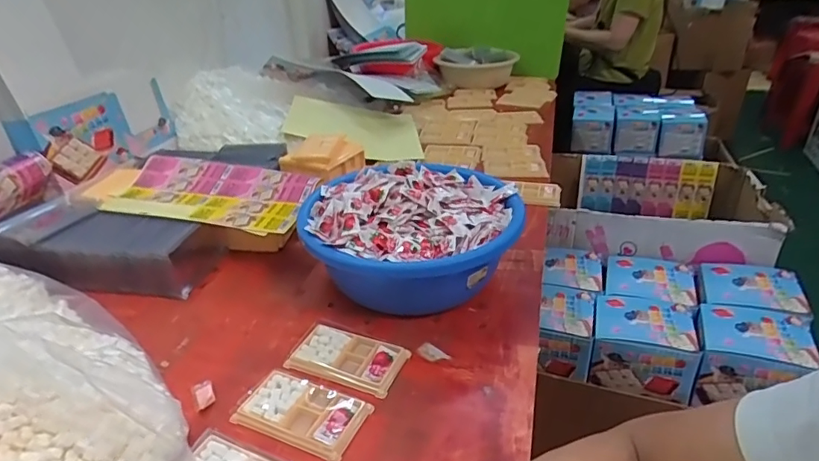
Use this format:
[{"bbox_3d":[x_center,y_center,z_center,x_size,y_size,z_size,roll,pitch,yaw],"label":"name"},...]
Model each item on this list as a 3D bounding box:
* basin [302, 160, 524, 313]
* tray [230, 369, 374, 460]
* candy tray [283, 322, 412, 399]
[{"bbox_3d":[0.002,0.008,0.771,0.314,0.129,0.282,4,30,10],"label":"basin"},{"bbox_3d":[-0.117,0.198,0.577,0.133,0.012,0.083,11,32,22],"label":"tray"},{"bbox_3d":[-0.079,0.155,0.647,0.139,0.014,0.079,11,32,21],"label":"candy tray"}]

